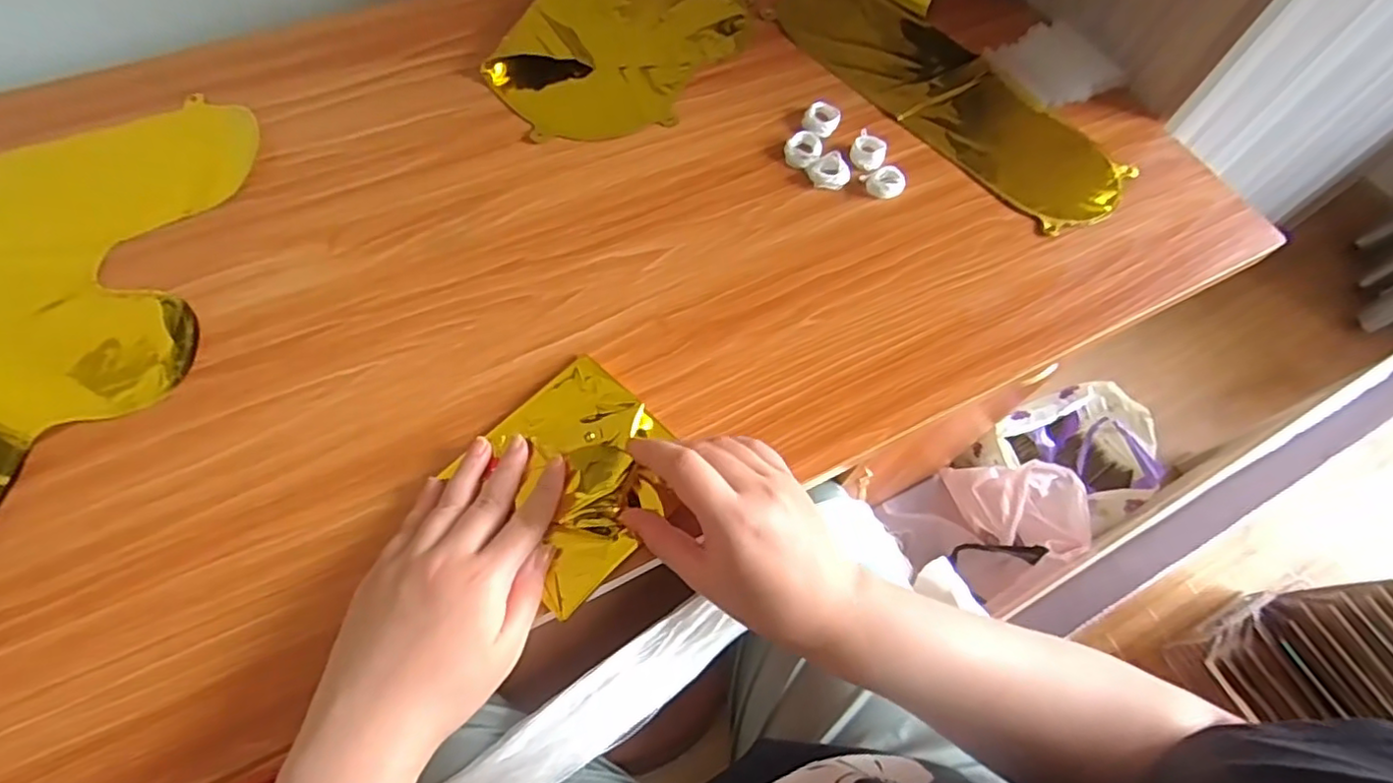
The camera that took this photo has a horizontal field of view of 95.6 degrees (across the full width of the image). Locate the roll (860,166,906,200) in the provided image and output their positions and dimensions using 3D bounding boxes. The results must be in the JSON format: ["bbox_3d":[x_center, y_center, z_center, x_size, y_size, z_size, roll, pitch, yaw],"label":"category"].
[{"bbox_3d":[0.149,-0.165,0.499,0.027,0.012,0.027,1,64,-3],"label":"roll"}]

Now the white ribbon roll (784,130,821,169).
[{"bbox_3d":[0.086,-0.196,0.511,0.028,0.009,0.035,18,64,5],"label":"white ribbon roll"}]

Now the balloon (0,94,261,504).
[{"bbox_3d":[-0.422,-0.029,0.394,0.193,0.009,0.415,-2,64,-5],"label":"balloon"}]

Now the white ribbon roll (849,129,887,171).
[{"bbox_3d":[0.140,-0.194,0.512,0.028,0.014,0.030,1,64,-3],"label":"white ribbon roll"}]

